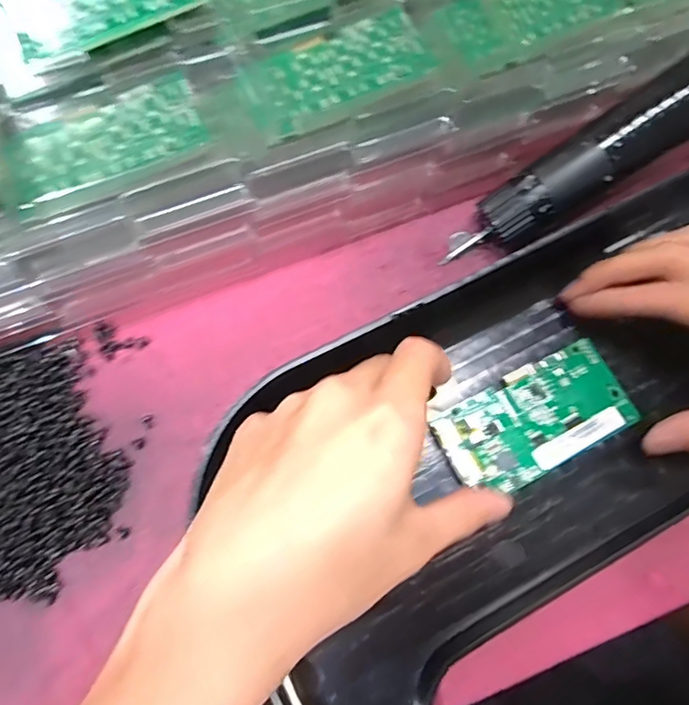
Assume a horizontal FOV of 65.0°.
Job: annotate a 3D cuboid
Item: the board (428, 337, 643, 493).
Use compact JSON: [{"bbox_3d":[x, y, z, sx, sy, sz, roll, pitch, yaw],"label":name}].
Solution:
[{"bbox_3d":[0.093,0.032,0.264,0.095,0.009,0.048,-22,78,-10],"label":"board"}]

